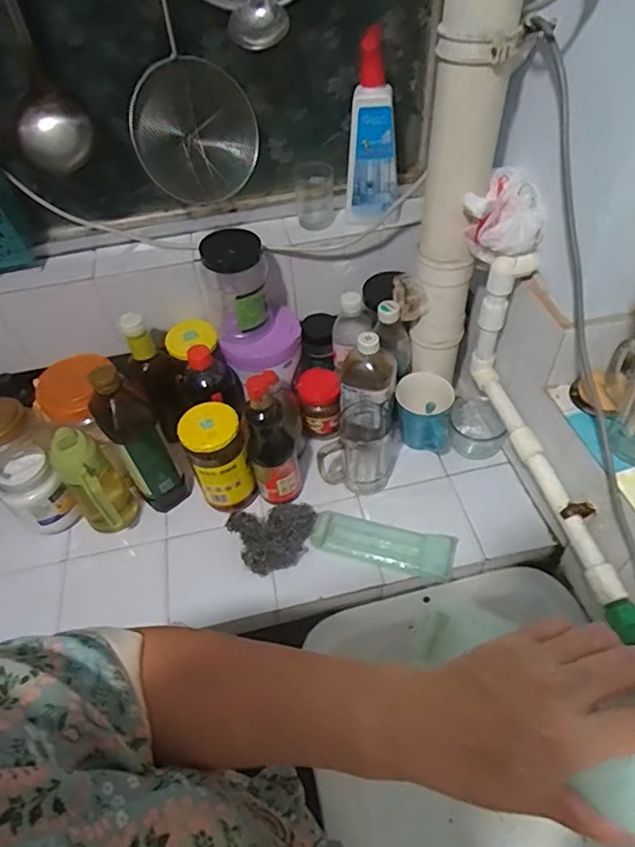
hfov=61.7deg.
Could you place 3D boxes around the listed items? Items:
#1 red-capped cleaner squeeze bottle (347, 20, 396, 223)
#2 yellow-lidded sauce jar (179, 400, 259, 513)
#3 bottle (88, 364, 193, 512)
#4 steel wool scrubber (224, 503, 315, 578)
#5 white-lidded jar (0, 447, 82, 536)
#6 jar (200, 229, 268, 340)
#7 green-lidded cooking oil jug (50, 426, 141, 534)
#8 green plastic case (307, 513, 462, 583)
[{"bbox_3d":[0.078,-0.398,0.741,0.072,0.224,0.042,3,50,7],"label":"red-capped cleaner squeeze bottle"},{"bbox_3d":[-0.144,0.051,0.781,0.078,0.159,0.079,-2,49,2],"label":"yellow-lidded sauce jar"},{"bbox_3d":[-0.258,0.025,0.776,0.080,0.280,0.086,-22,51,-15],"label":"bottle"},{"bbox_3d":[-0.058,0.160,0.774,0.124,0.042,0.091,-21,51,-14],"label":"steel wool scrubber"},{"bbox_3d":[-0.421,0.108,0.803,0.074,0.126,0.093,-34,55,-23],"label":"white-lidded jar"},{"bbox_3d":[-0.117,-0.204,0.783,0.089,0.154,0.099,-11,49,-5],"label":"jar"},{"bbox_3d":[-0.315,0.091,0.762,0.076,0.188,0.085,-34,55,-23],"label":"green-lidded cooking oil jug"},{"bbox_3d":[0.095,0.175,0.773,0.201,0.025,0.059,11,51,13],"label":"green plastic case"}]

